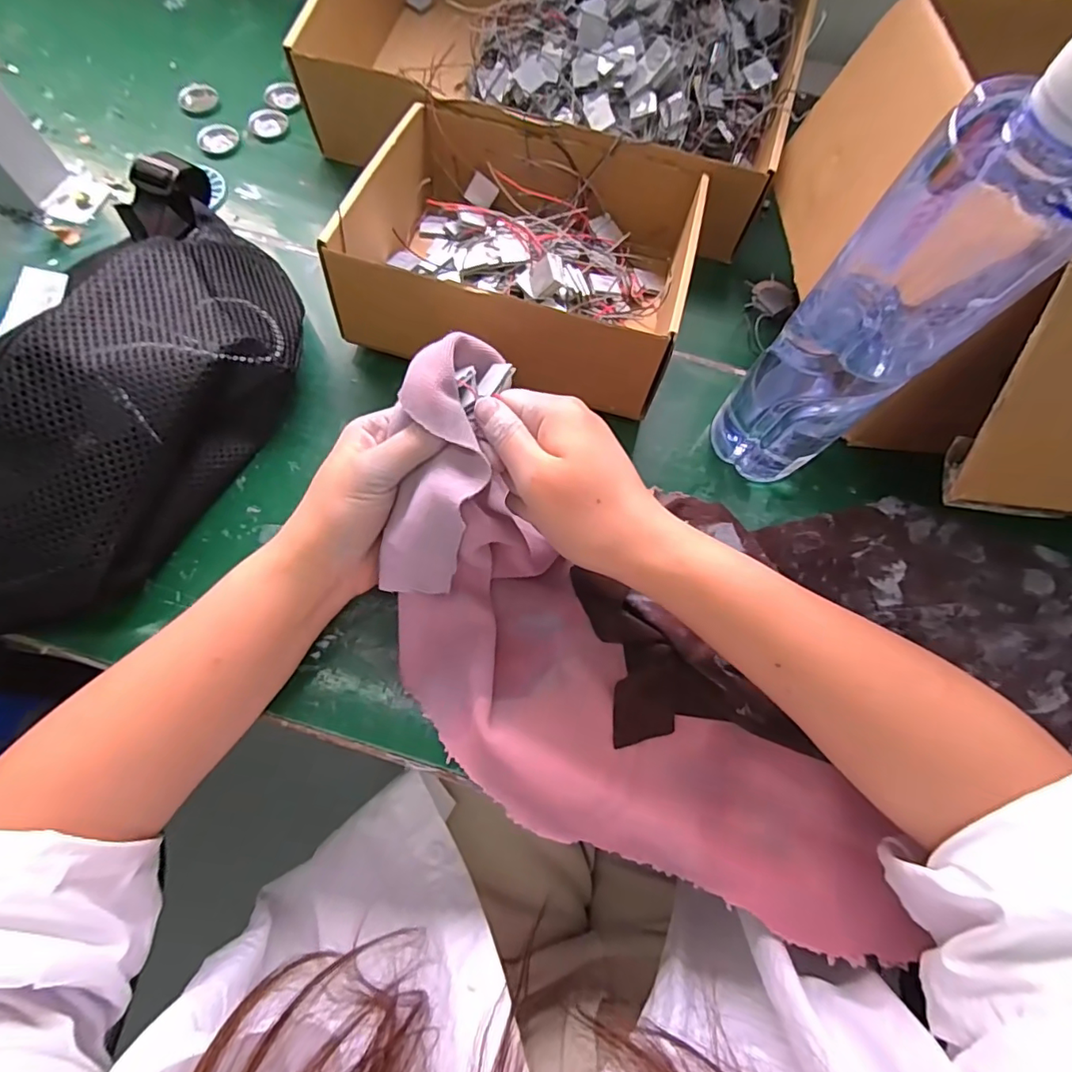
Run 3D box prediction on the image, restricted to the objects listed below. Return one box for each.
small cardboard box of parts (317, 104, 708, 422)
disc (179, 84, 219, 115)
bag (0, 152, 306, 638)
[{"bbox_3d":[-0.007,-0.185,0.361,0.197,0.081,0.175,15,68,3],"label":"small cardboard box of parts"},{"bbox_3d":[-0.284,-0.369,0.453,0.026,0.004,0.032,16,68,3],"label":"disc"},{"bbox_3d":[-0.225,-0.097,0.308,0.141,0.084,0.320,12,68,2],"label":"bag"}]

